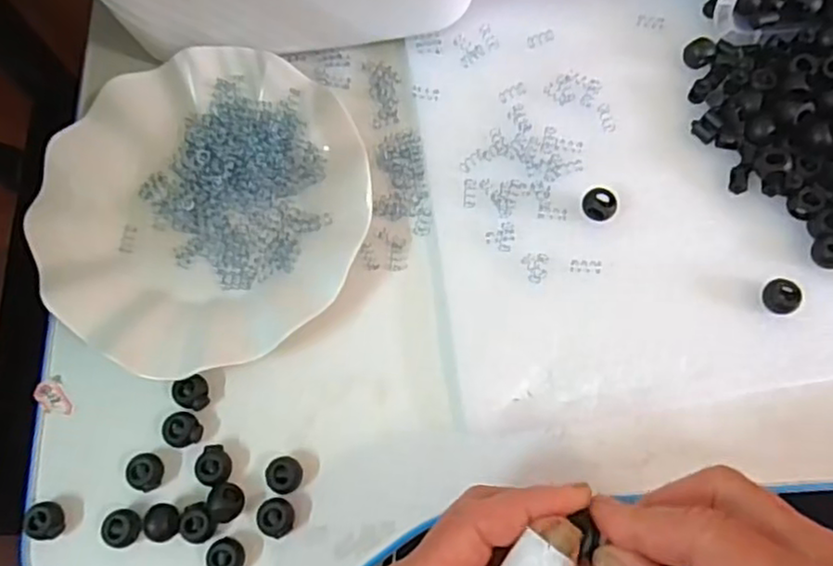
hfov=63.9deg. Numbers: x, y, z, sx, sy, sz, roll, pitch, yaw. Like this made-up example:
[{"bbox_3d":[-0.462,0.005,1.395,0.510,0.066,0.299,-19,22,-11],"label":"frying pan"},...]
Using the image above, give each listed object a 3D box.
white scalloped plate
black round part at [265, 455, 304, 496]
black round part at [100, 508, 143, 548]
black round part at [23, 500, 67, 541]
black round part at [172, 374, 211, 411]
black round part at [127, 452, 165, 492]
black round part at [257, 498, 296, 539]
[{"bbox_3d":[-0.121,-0.045,0.370,0.174,0.016,0.178,33,76,12],"label":"white scalloped plate"},{"bbox_3d":[-0.065,0.096,0.333,0.017,0.010,0.018,-1,71,2],"label":"black round part"},{"bbox_3d":[-0.144,0.119,0.326,0.017,0.010,0.017,-1,71,2],"label":"black round part"},{"bbox_3d":[-0.183,0.118,0.330,0.016,0.011,0.016,-1,71,2],"label":"black round part"},{"bbox_3d":[-0.117,0.058,0.348,0.016,0.010,0.017,-1,71,2],"label":"black round part"},{"bbox_3d":[-0.137,0.095,0.337,0.015,0.011,0.017,10,72,5],"label":"black round part"},{"bbox_3d":[-0.069,0.114,0.327,0.017,0.010,0.017,-1,71,2],"label":"black round part"}]

